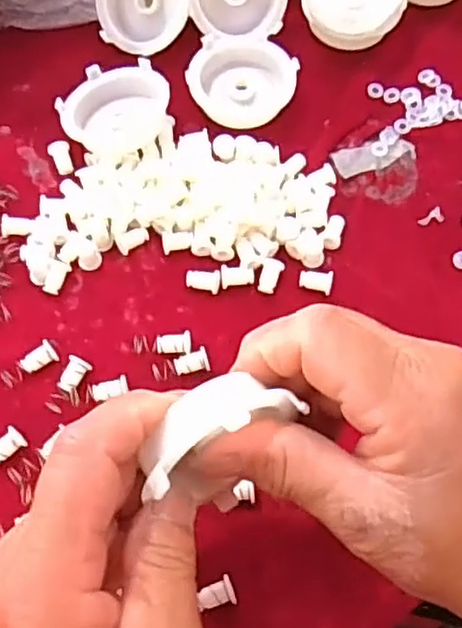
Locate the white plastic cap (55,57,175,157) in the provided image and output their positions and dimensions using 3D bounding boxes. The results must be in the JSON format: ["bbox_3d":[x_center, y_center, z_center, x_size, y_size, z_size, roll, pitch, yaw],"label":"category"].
[{"bbox_3d":[-0.061,-0.111,0.357,0.052,0.017,0.053,1,68,-1],"label":"white plastic cap"}]

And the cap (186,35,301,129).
[{"bbox_3d":[0.007,-0.133,0.369,0.058,0.014,0.050,-5,68,-4],"label":"cap"}]

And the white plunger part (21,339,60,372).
[{"bbox_3d":[-0.090,0.020,0.308,0.017,0.007,0.010,-32,72,-14],"label":"white plunger part"}]

